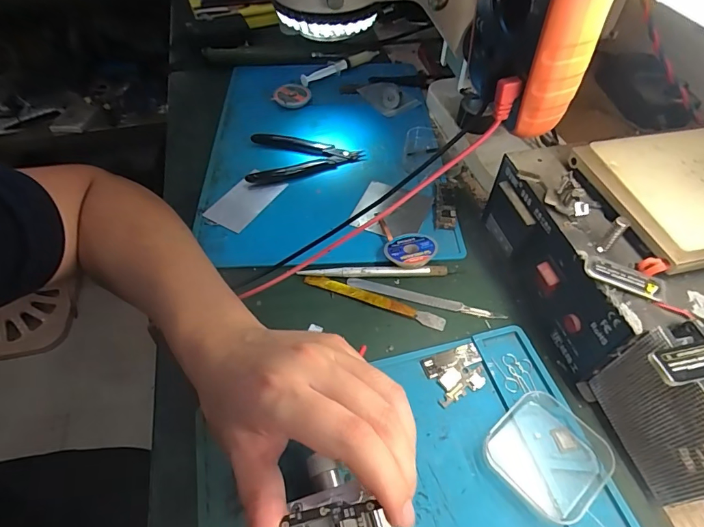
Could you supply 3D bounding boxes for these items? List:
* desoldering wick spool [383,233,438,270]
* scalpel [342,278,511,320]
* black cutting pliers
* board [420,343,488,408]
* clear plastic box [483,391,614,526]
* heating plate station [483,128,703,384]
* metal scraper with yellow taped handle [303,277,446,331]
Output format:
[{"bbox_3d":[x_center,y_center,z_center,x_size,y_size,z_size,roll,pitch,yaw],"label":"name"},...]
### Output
[{"bbox_3d":[0.051,-0.011,0.370,0.044,0.017,0.038,0,52,2],"label":"desoldering wick spool"},{"bbox_3d":[0.060,0.030,0.350,0.130,0.005,0.012,12,53,11],"label":"scalpel"},{"bbox_3d":[-0.049,-0.117,0.456,0.121,0.014,0.068,-4,52,-2],"label":"black cutting pliers"},{"bbox_3d":[0.078,0.080,0.306,0.044,0.004,0.037,-15,53,-10],"label":"board"},{"bbox_3d":[0.126,0.122,0.269,0.067,0.010,0.064,-36,59,-24],"label":"clear plastic box"},{"bbox_3d":[0.248,-0.021,0.317,0.241,0.103,0.167,-11,52,-7],"label":"heating plate station"},{"bbox_3d":[0.018,0.029,0.349,0.120,0.005,0.012,17,54,15],"label":"metal scraper with yellow taped handle"}]

